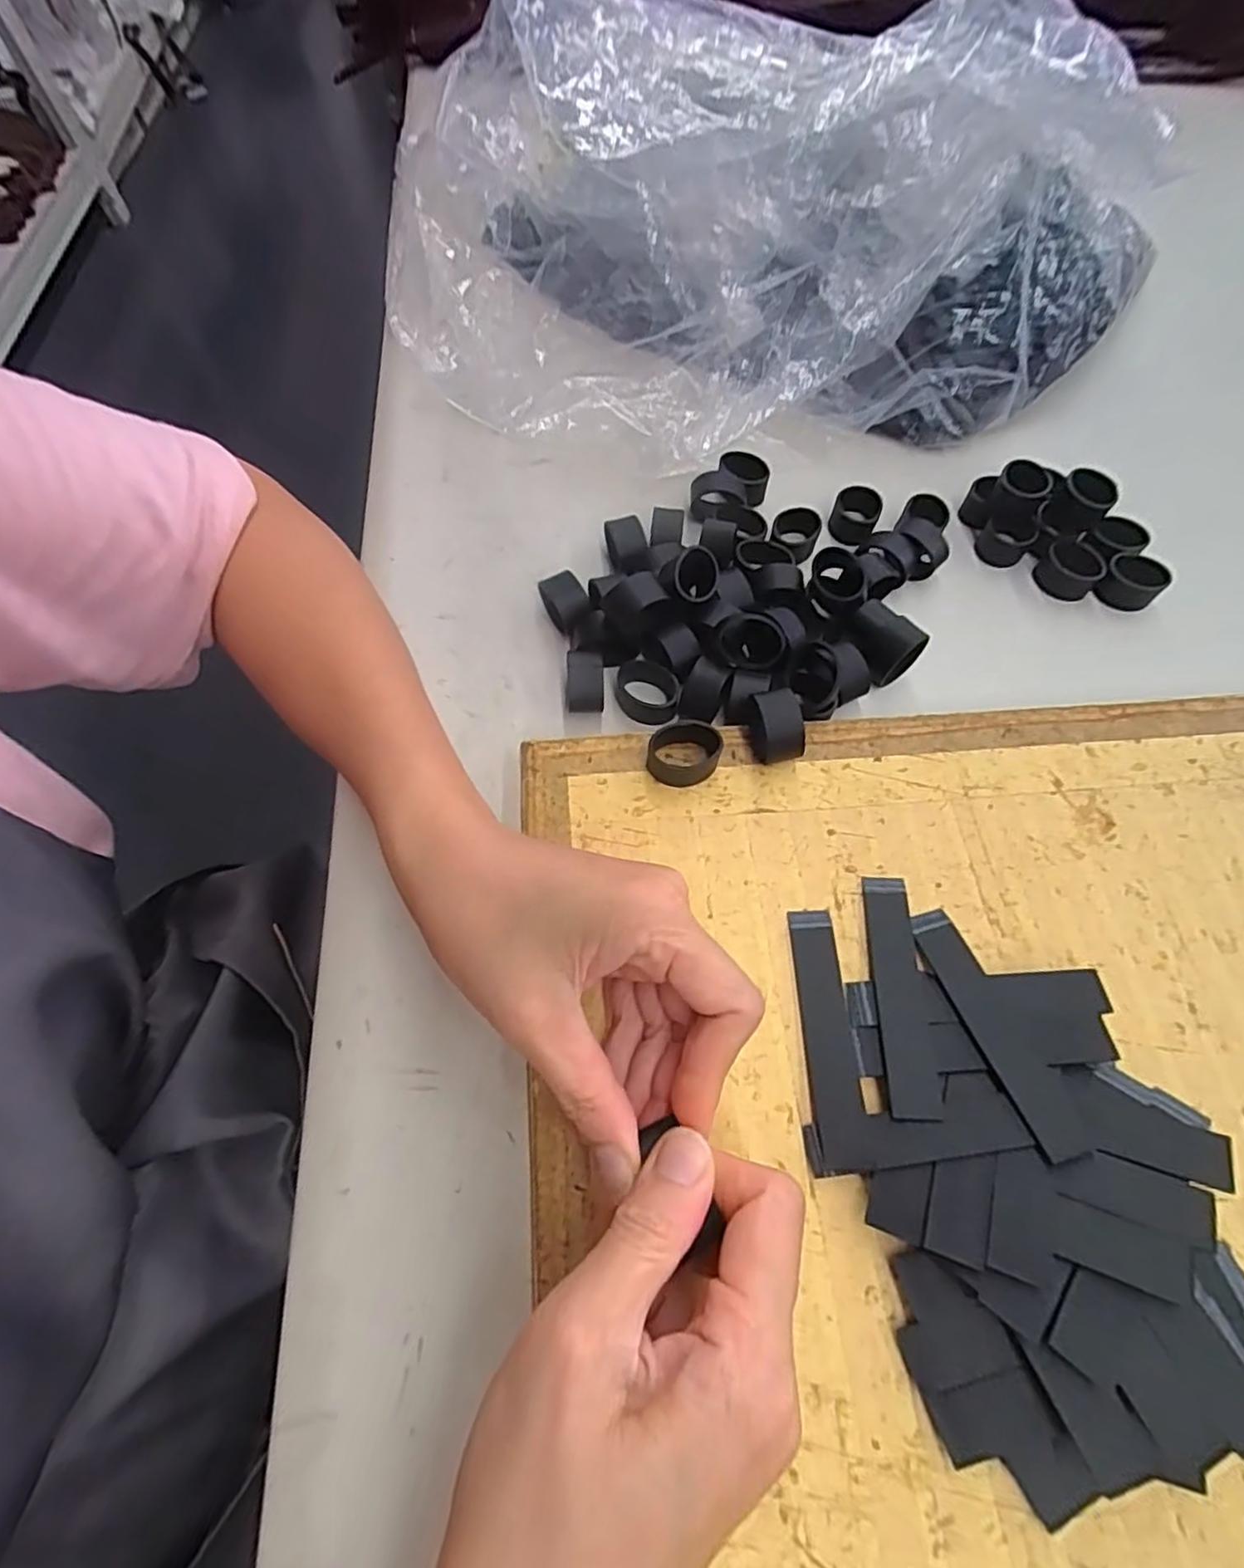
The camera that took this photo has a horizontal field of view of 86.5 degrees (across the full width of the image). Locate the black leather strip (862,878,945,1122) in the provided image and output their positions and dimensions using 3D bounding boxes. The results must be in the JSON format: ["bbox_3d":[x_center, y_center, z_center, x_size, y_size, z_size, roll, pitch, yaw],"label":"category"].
[{"bbox_3d":[0.108,0.080,0.258,0.019,0.005,0.092,0,56,8],"label":"black leather strip"}]

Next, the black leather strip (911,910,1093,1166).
[{"bbox_3d":[0.138,0.089,0.246,0.019,0.004,0.090,-13,51,-7],"label":"black leather strip"}]

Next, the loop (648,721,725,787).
[{"bbox_3d":[0.028,-0.013,0.296,0.031,0.016,0.025,6,64,5],"label":"loop"}]

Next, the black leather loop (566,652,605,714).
[{"bbox_3d":[-0.018,-0.047,0.322,0.018,0.024,0.023,-3,64,1],"label":"black leather loop"}]

